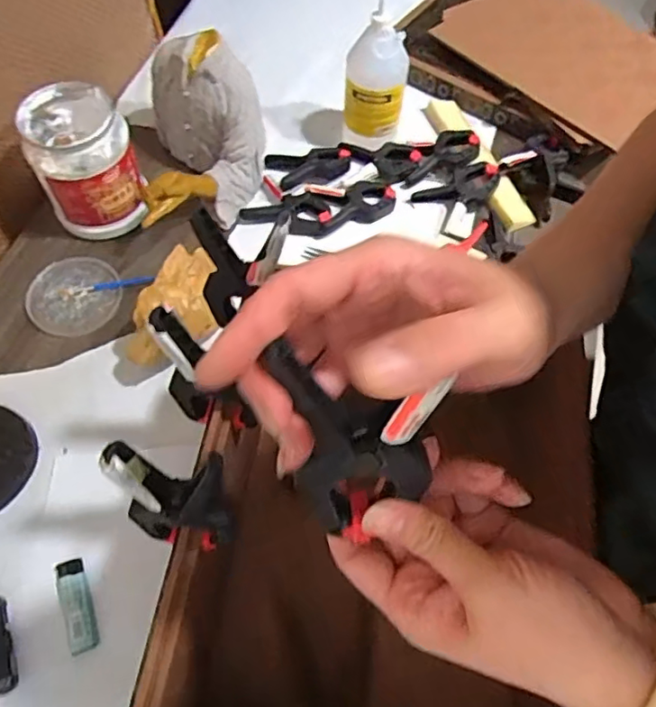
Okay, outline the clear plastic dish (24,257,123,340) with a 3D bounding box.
[{"bbox_3d":[-0.295,-0.069,0.676,0.104,0.017,0.096,1,61,-1],"label":"clear plastic dish"}]

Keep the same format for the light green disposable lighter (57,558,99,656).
[{"bbox_3d":[-0.224,0.223,0.517,0.025,0.008,0.078,-19,63,-12],"label":"light green disposable lighter"}]

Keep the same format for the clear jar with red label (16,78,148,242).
[{"bbox_3d":[-0.278,-0.223,0.675,0.107,0.125,0.114,-17,63,-11],"label":"clear jar with red label"}]

